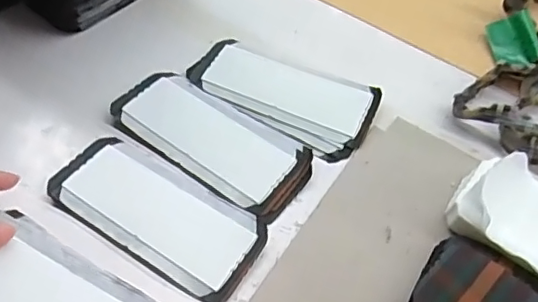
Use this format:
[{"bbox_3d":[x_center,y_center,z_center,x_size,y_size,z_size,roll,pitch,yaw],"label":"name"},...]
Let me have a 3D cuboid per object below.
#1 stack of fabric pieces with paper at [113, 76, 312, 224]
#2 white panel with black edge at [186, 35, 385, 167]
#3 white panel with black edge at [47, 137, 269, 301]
[{"bbox_3d":[-0.047,-0.012,0.478,0.171,0.008,0.075,30,58,17],"label":"stack of fabric pieces with paper"},{"bbox_3d":[0.013,-0.055,0.515,0.167,0.009,0.085,27,57,16],"label":"white panel with black edge"},{"bbox_3d":[-0.085,0.046,0.433,0.163,0.009,0.078,28,57,16],"label":"white panel with black edge"}]

